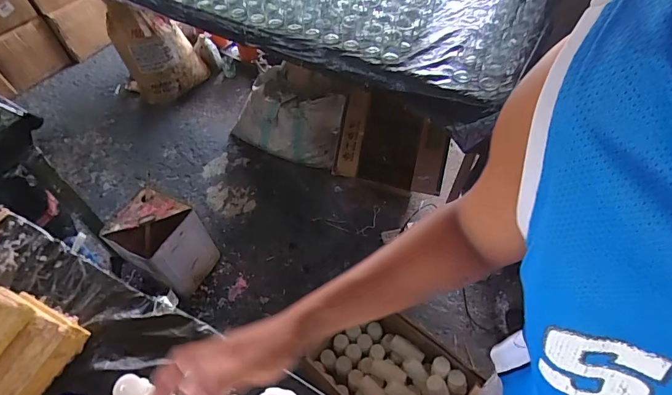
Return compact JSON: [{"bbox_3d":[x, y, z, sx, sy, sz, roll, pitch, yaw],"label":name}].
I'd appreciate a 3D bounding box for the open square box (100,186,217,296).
[{"bbox_3d":[-0.619,0.184,1.441,0.227,0.344,0.231,19,56,14],"label":"open square box"}]

